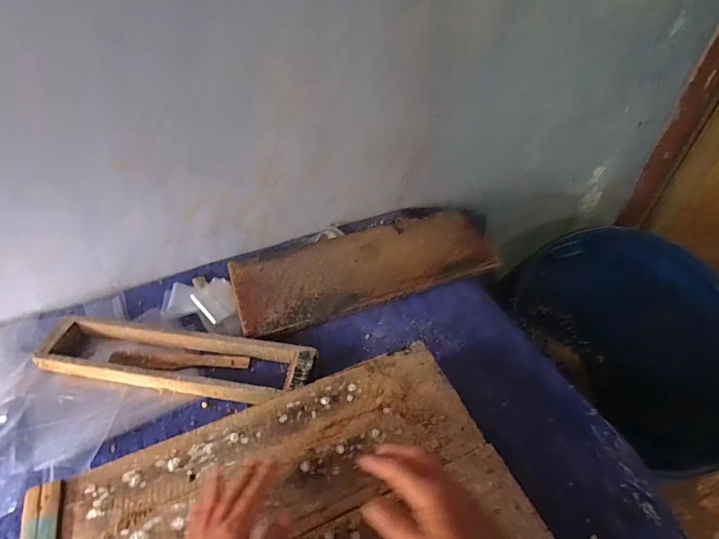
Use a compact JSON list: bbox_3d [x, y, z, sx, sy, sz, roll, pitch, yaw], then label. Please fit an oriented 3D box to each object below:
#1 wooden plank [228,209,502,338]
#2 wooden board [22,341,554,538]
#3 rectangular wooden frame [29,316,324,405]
[{"bbox_3d":[0.013,-0.011,0.805,0.489,0.033,0.192,-15,47,-14],"label":"wooden plank"},{"bbox_3d":[-0.078,0.274,0.442,0.499,0.014,0.309,-18,48,-17],"label":"wooden board"},{"bbox_3d":[-0.281,0.139,0.655,0.430,0.035,0.095,7,46,8],"label":"rectangular wooden frame"}]

